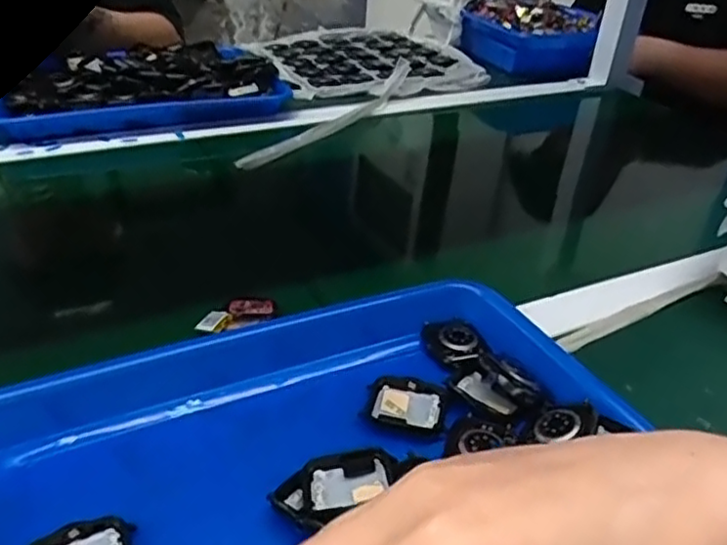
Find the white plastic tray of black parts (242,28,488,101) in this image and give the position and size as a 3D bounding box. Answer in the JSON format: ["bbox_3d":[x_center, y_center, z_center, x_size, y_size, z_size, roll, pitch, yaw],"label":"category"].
[{"bbox_3d":[-0.003,-0.318,0.977,0.276,0.024,0.296,-12,36,-24],"label":"white plastic tray of black parts"}]

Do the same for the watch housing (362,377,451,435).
[{"bbox_3d":[0.024,0.076,0.372,0.044,0.009,0.037,10,33,9],"label":"watch housing"}]

